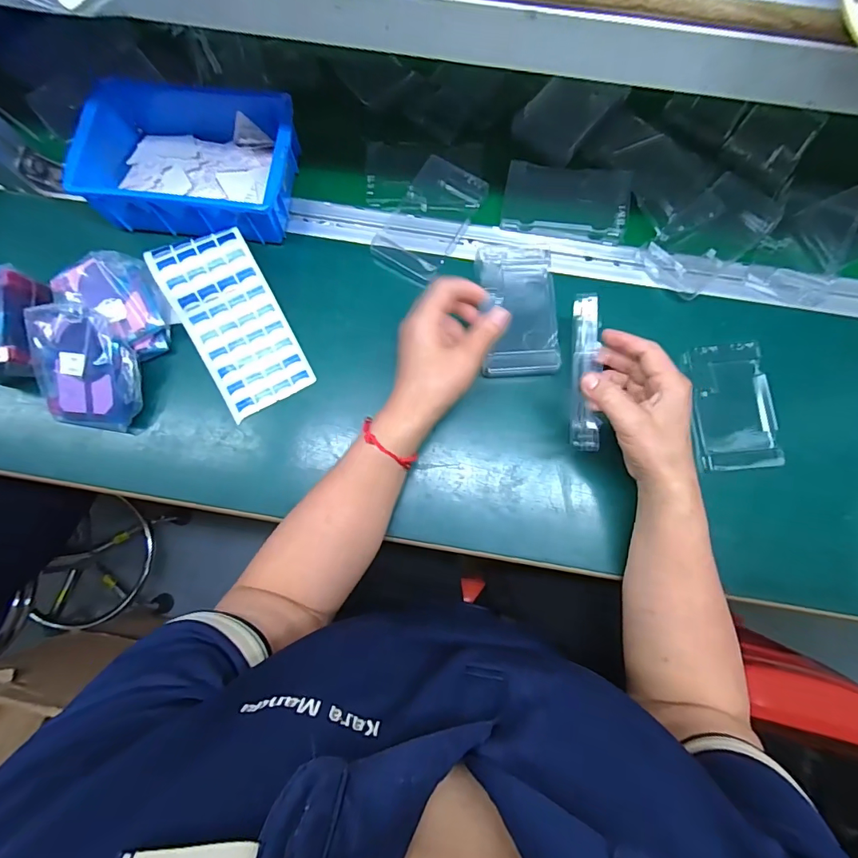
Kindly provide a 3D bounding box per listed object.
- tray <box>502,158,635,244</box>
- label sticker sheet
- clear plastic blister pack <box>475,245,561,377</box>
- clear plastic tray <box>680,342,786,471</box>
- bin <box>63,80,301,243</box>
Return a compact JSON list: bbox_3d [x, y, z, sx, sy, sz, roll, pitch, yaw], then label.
[{"bbox_3d":[0.145,-0.243,0.473,0.126,0.020,0.073,10,79,2],"label":"tray"},{"bbox_3d":[-0.190,-0.106,0.440,0.089,0.011,0.172,-27,99,-9],"label":"label sticker sheet"},{"bbox_3d":[0.091,-0.123,0.445,0.082,0.020,0.136,0,79,0],"label":"clear plastic blister pack"},{"bbox_3d":[0.301,-0.022,0.444,0.077,0.018,0.123,-5,79,-1],"label":"clear plastic tray"},{"bbox_3d":[-0.235,-0.276,0.461,0.196,0.072,0.151,9,79,2],"label":"bin"}]

